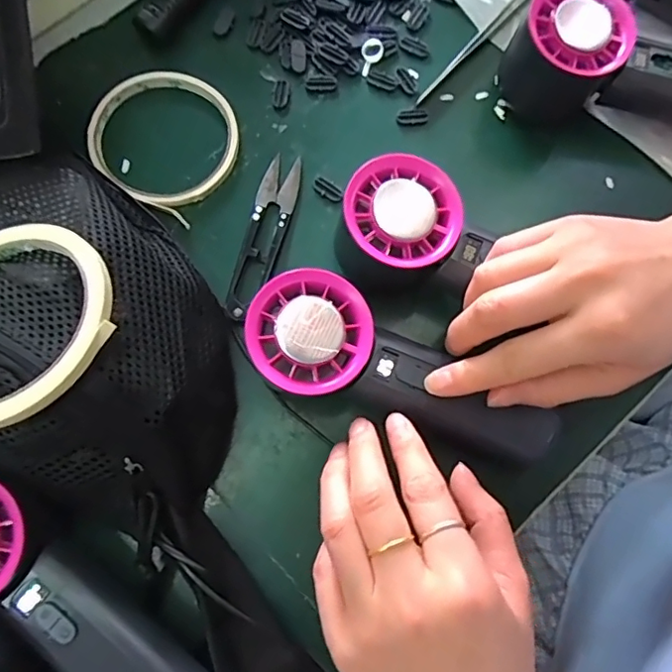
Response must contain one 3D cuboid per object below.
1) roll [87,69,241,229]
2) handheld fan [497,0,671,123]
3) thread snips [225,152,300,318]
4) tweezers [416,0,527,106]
[{"bbox_3d":[-0.102,-0.119,0.326,0.088,0.008,0.082,0,77,-1],"label":"roll"},{"bbox_3d":[0.174,-0.147,0.310,0.152,0.055,0.053,10,77,1],"label":"handheld fan"},{"bbox_3d":[-0.040,-0.056,0.311,0.021,0.011,0.100,12,77,2],"label":"thread snips"},{"bbox_3d":[0.094,-0.188,0.341,0.007,0.009,0.130,40,80,7],"label":"tweezers"}]

